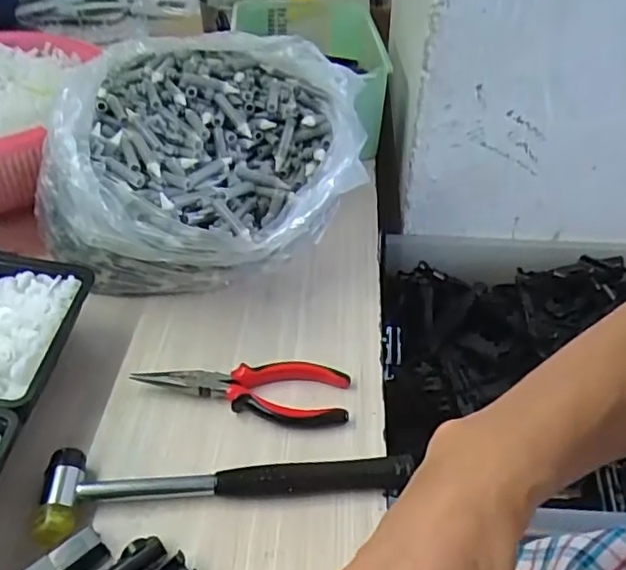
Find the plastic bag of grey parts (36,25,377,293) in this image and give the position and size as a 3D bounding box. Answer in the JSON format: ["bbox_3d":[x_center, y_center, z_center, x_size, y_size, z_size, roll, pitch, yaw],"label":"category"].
[{"bbox_3d":[-0.094,-0.090,0.537,0.244,0.169,0.229,14,41,15],"label":"plastic bag of grey parts"}]

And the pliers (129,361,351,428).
[{"bbox_3d":[-0.052,0.078,0.459,0.156,0.019,0.050,5,40,4],"label":"pliers"}]

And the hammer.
[{"bbox_3d":[-0.055,0.125,0.398,0.232,0.023,0.053,-5,40,-8],"label":"hammer"}]

